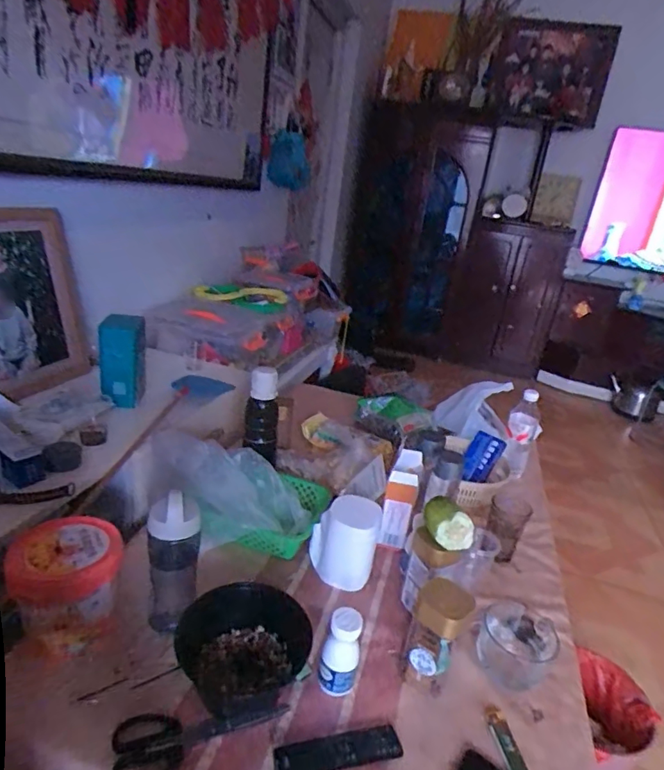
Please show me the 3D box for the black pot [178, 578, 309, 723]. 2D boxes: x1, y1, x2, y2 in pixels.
[{"bbox_3d":[-0.118,0.342,0.685,0.158,0.073,0.144,6,22,-3],"label":"black pot"}]

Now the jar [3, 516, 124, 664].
[{"bbox_3d":[-0.353,0.269,0.682,0.129,0.120,0.135,6,22,-3],"label":"jar"}]

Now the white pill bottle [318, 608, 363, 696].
[{"bbox_3d":[0.012,0.350,0.655,0.048,0.111,0.041,11,22,8],"label":"white pill bottle"}]

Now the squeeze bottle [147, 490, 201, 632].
[{"bbox_3d":[-0.218,0.240,0.691,0.068,0.185,0.065,-2,24,-23],"label":"squeeze bottle"}]

